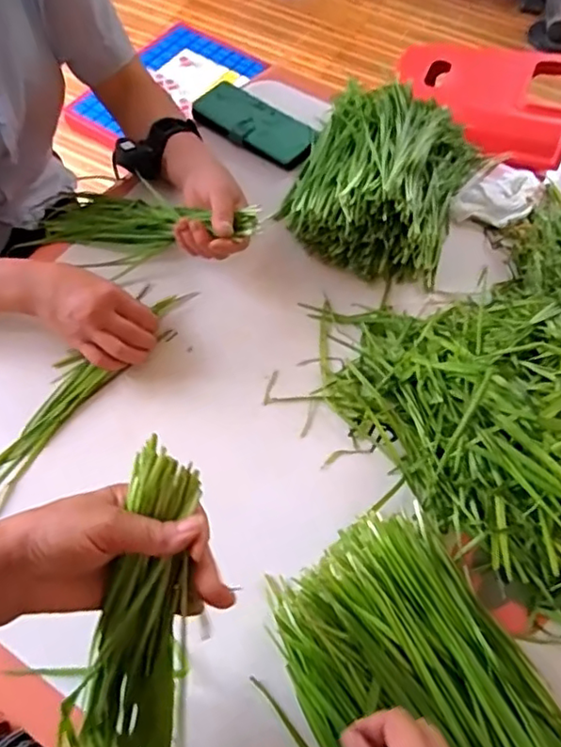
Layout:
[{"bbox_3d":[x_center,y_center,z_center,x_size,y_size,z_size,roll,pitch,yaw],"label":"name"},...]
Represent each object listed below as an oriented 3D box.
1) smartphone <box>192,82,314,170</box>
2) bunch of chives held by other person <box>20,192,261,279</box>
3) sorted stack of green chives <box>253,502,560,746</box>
[{"bbox_3d":[-0.032,-0.329,0.781,0.168,0.015,0.080,32,64,14],"label":"smartphone"},{"bbox_3d":[-0.148,-0.156,0.651,0.280,0.039,0.095,9,59,25],"label":"bunch of chives held by other person"},{"bbox_3d":[0.142,0.283,0.421,0.178,0.076,0.367,-29,67,-18],"label":"sorted stack of green chives"}]

